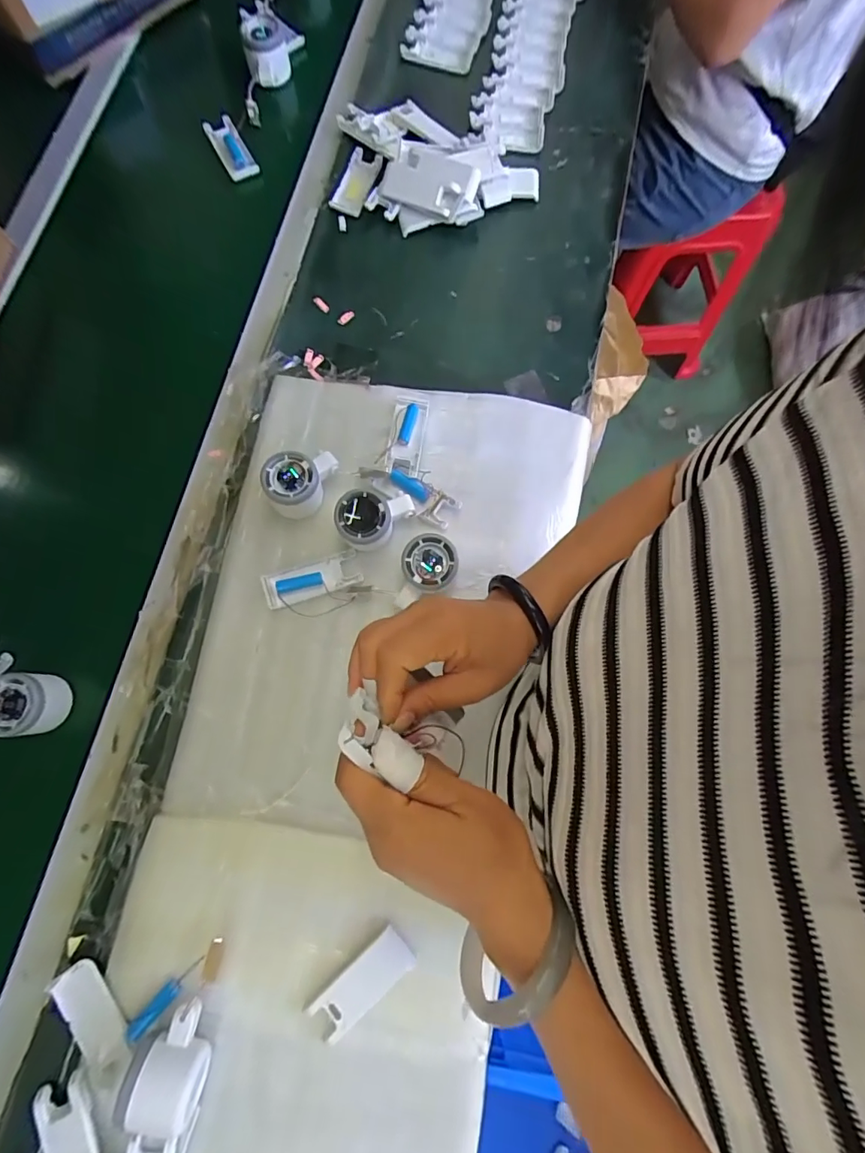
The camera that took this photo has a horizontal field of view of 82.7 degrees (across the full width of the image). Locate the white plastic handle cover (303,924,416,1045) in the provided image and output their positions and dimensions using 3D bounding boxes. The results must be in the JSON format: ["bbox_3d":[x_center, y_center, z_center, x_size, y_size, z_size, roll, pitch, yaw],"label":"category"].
[{"bbox_3d":[-0.063,0.370,0.449,0.096,0.010,0.040,-39,81,-10],"label":"white plastic handle cover"}]

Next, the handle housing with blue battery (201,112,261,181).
[{"bbox_3d":[-0.283,-0.602,0.689,0.038,0.017,0.111,-28,79,-8],"label":"handle housing with blue battery"}]

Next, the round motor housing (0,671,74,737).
[{"bbox_3d":[-0.406,0.126,0.486,0.062,0.041,0.058,0,76,-2],"label":"round motor housing"}]

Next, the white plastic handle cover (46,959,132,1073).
[{"bbox_3d":[-0.302,0.389,0.434,0.039,0.010,0.088,-38,80,-10],"label":"white plastic handle cover"}]

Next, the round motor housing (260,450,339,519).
[{"bbox_3d":[-0.141,-0.099,0.540,0.079,0.058,0.062,-12,77,-5],"label":"round motor housing"}]

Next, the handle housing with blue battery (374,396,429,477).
[{"bbox_3d":[-0.033,-0.168,0.574,0.046,0.033,0.099,8,76,0],"label":"handle housing with blue battery"}]

